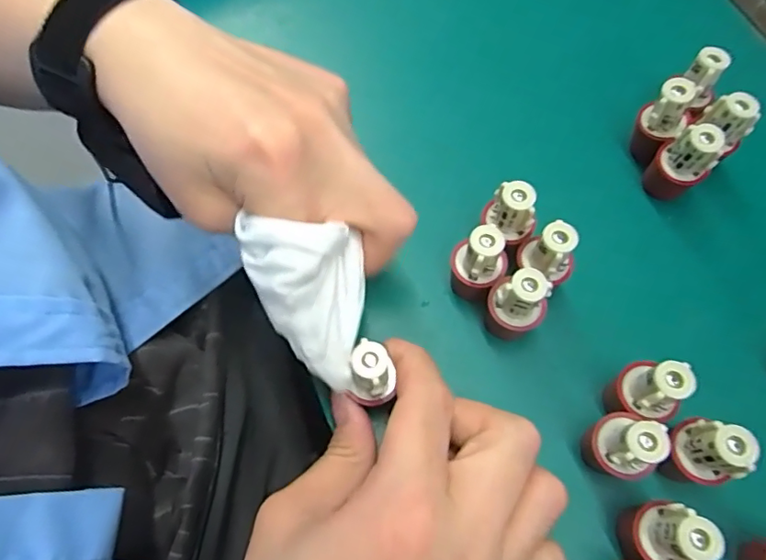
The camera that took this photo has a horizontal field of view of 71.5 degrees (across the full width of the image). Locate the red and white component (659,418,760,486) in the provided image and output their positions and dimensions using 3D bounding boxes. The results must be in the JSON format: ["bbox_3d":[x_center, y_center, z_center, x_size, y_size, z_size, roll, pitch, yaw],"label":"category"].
[{"bbox_3d":[0.116,0.064,0.198,0.019,0.041,0.022,-7,67,-3],"label":"red and white component"}]

